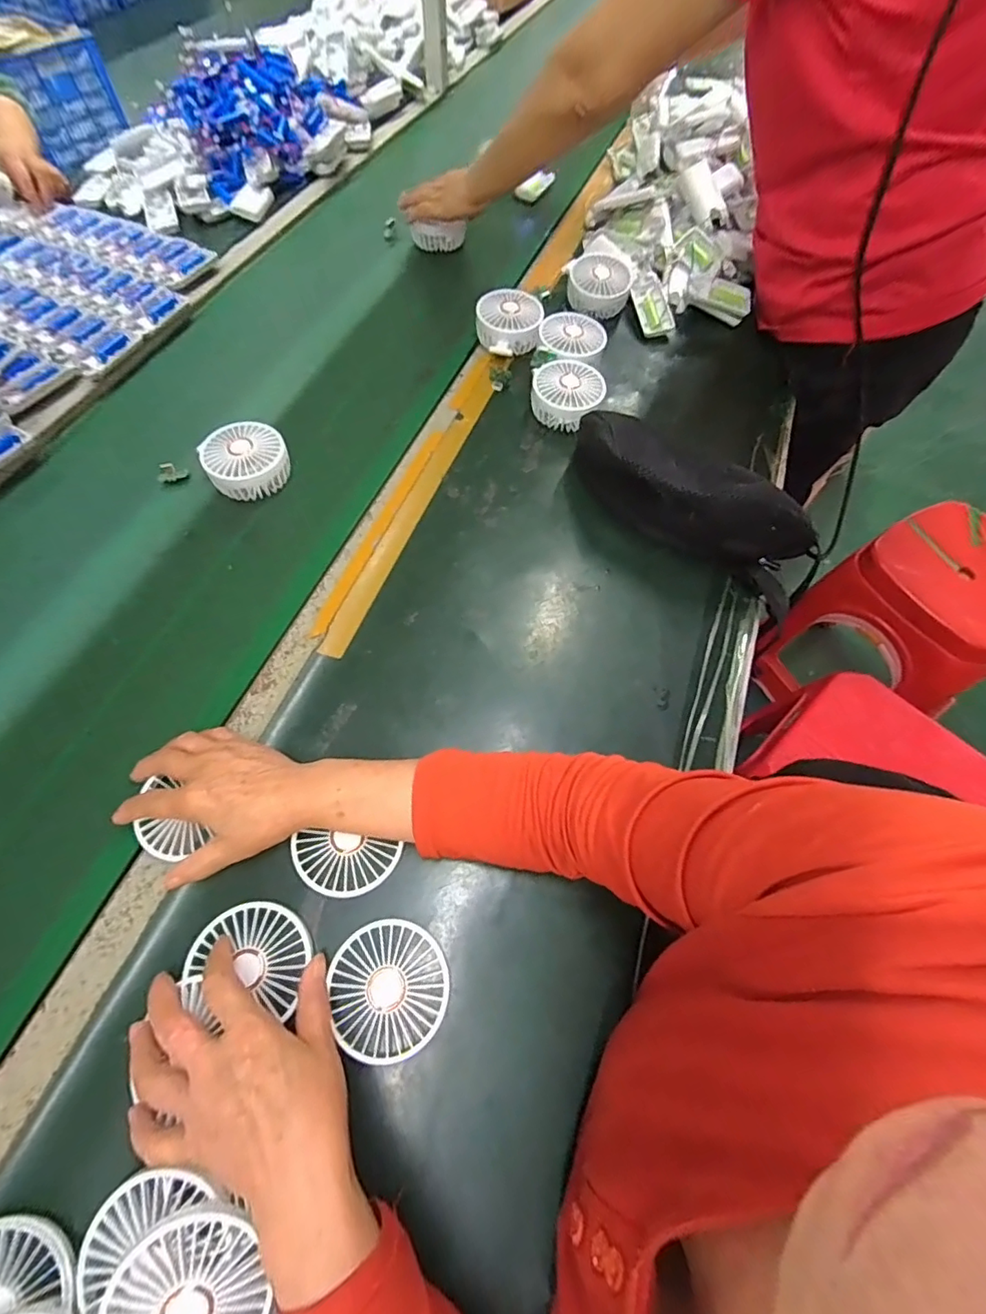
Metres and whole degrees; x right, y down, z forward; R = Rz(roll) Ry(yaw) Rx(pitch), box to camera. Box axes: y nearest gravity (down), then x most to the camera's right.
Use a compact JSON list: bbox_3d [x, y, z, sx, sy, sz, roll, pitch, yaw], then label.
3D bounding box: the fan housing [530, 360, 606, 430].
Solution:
[{"bbox_3d":[0.089,-0.320,0.653,0.090,0.051,0.081,17,64,4],"label":"fan housing"}]

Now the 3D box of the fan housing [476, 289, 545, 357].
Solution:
[{"bbox_3d":[0.022,-0.440,0.703,0.089,0.049,0.079,4,64,-3],"label":"fan housing"}]

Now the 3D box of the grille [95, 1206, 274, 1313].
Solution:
[{"bbox_3d":[-0.172,0.364,0.297,0.084,0.014,0.082,-22,85,-16],"label":"grille"}]

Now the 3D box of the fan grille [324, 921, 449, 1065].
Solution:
[{"bbox_3d":[-0.074,0.242,0.387,0.080,0.012,0.084,-12,64,-10],"label":"fan grille"}]

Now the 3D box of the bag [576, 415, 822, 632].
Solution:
[{"bbox_3d":[0.213,-0.170,0.562,0.282,0.097,0.098,33,66,11],"label":"bag"}]

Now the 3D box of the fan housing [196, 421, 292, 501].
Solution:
[{"bbox_3d":[-0.275,-0.217,0.595,0.090,0.046,0.078,-23,68,-15],"label":"fan housing"}]

